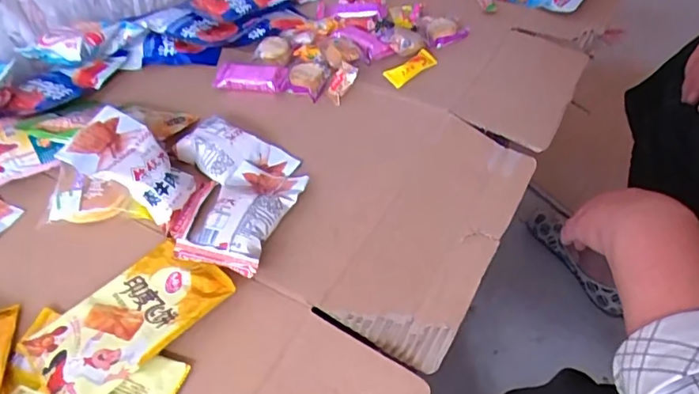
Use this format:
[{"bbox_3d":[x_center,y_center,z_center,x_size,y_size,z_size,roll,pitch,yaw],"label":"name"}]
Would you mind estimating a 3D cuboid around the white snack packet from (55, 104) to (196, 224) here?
[{"bbox_3d":[-0.205,-0.032,0.479,0.114,0.038,0.075,25,48,-1],"label":"white snack packet"}]

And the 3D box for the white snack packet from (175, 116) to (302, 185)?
[{"bbox_3d":[-0.120,-0.045,0.516,0.120,0.026,0.062,16,53,21],"label":"white snack packet"}]

